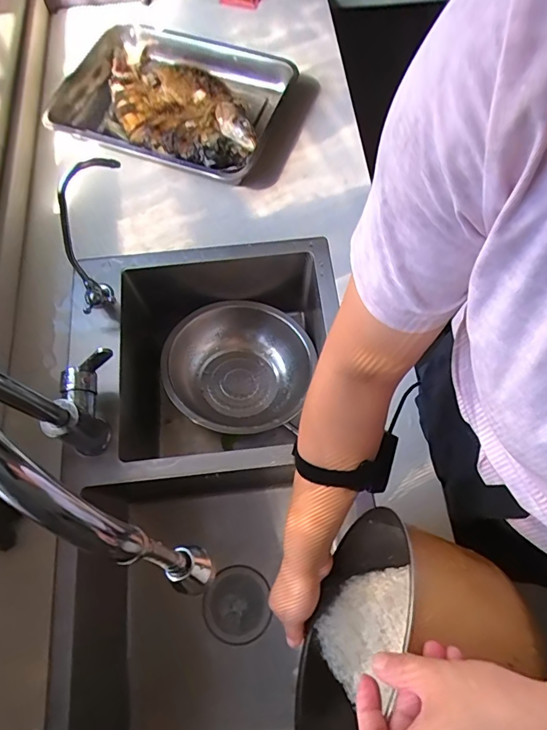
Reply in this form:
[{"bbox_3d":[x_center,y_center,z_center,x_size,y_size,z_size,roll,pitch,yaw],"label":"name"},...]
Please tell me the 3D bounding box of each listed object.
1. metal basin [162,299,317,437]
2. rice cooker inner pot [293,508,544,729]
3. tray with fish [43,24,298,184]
[{"bbox_3d":[-0.061,0.001,0.792,0.235,0.103,0.250,0,69,0],"label":"metal basin"},{"bbox_3d":[0.111,0.265,0.412,0.131,0.211,0.215,26,71,10],"label":"rice cooker inner pot"},{"bbox_3d":[-0.176,-0.477,0.800,0.398,0.049,0.282,17,70,7],"label":"tray with fish"}]

